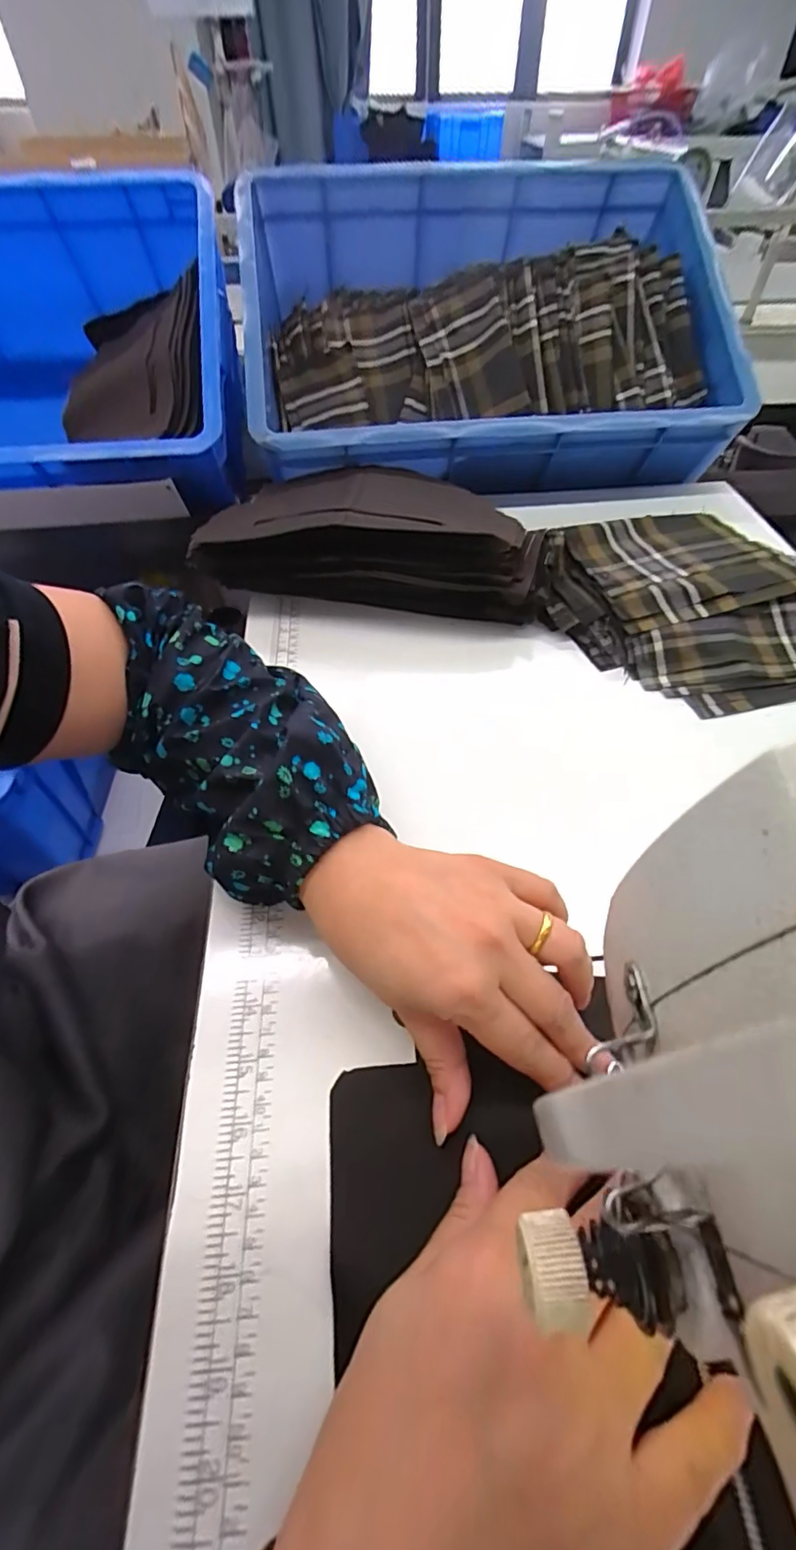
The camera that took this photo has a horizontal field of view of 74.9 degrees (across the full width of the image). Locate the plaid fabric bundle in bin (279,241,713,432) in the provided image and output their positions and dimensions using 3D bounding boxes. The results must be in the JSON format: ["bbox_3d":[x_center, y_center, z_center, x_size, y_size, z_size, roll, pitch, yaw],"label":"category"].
[{"bbox_3d":[0.112,-0.489,0.593,0.484,0.121,0.217,-5,54,-3],"label":"plaid fabric bundle in bin"}]

